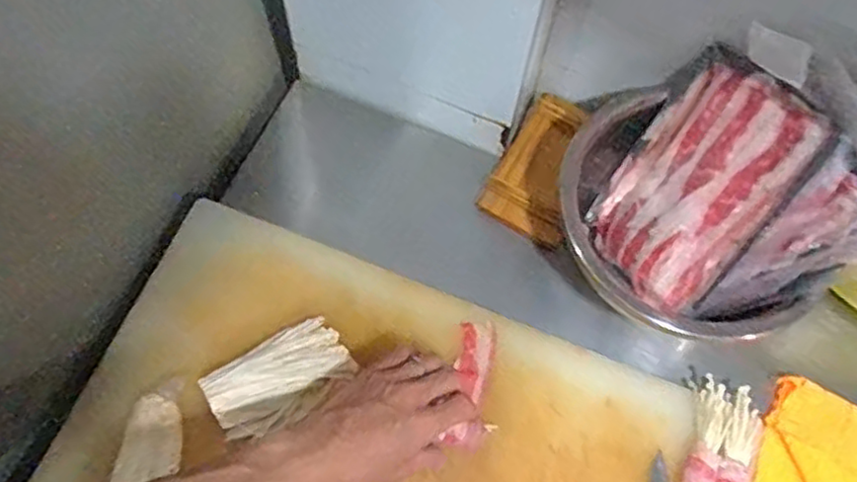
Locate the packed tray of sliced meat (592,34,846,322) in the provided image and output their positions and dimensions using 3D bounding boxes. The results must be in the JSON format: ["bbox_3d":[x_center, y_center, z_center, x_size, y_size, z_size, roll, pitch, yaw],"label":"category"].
[{"bbox_3d":[0.242,-0.055,0.624,0.023,0.216,0.157,8,35,-39],"label":"packed tray of sliced meat"}]

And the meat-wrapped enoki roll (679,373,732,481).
[{"bbox_3d":[0.248,0.179,0.603,0.030,0.019,0.121,20,68,7],"label":"meat-wrapped enoki roll"}]

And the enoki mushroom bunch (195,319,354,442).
[{"bbox_3d":[-0.134,0.124,0.613,0.126,0.035,0.068,-33,72,-15],"label":"enoki mushroom bunch"}]

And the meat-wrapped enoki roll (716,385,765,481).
[{"bbox_3d":[0.277,0.194,0.605,0.034,0.021,0.123,24,68,8],"label":"meat-wrapped enoki roll"}]

